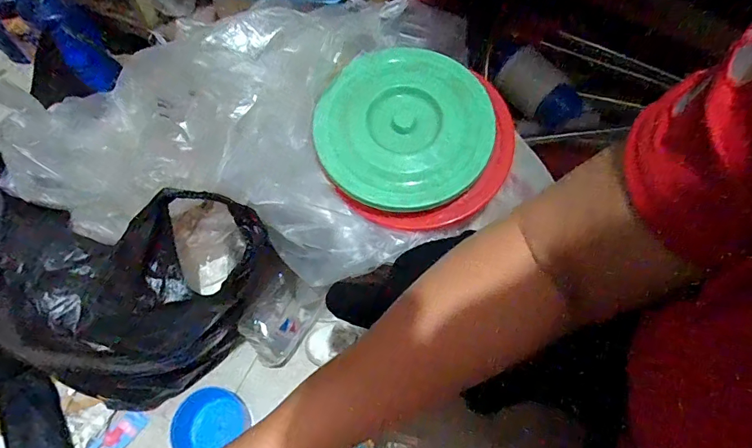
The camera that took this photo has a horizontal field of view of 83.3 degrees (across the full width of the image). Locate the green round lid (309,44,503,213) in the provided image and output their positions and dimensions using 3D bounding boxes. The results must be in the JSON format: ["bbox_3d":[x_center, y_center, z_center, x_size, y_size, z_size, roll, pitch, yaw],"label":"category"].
[{"bbox_3d":[0.032,-0.120,0.521,0.208,0.019,0.210,-1,75,2],"label":"green round lid"}]

